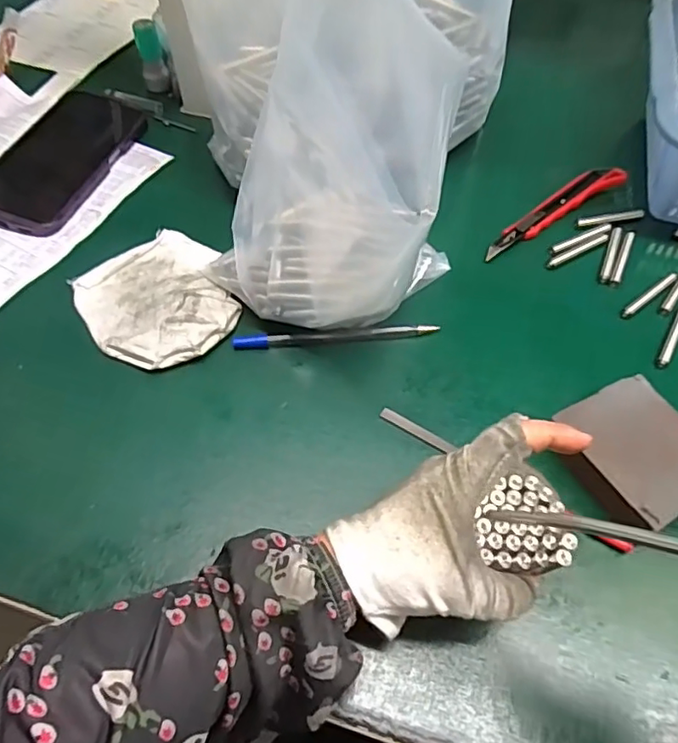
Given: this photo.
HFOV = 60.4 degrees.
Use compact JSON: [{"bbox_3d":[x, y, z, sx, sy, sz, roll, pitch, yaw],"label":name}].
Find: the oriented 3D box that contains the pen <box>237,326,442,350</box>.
[{"bbox_3d":[-0.002,-0.025,0.402,0.139,0.010,0.009,-3,57,-3],"label":"pen"}]

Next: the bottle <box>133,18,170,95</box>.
[{"bbox_3d":[-0.176,-0.299,0.549,0.023,0.056,0.017,-25,60,-16],"label":"bottle"}]

